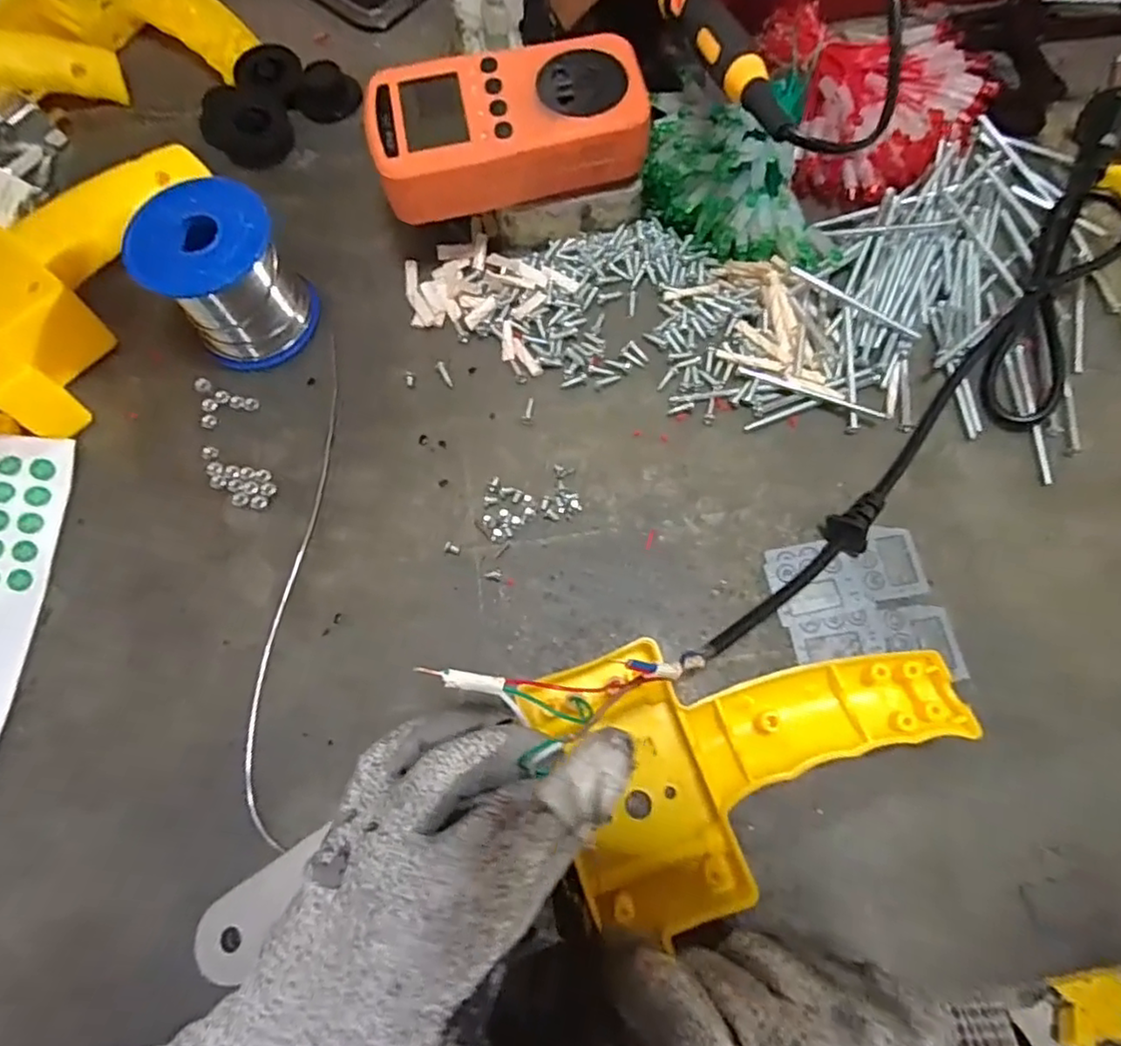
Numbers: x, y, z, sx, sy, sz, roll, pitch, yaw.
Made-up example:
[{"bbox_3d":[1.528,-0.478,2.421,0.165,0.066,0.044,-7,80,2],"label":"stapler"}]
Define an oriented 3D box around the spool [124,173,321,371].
[{"bbox_3d":[-0.159,-0.118,0.308,0.059,0.062,0.057,0,73,2],"label":"spool"}]

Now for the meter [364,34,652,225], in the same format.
[{"bbox_3d":[-0.025,-0.187,0.303,0.124,0.032,0.068,-16,72,-4],"label":"meter"}]

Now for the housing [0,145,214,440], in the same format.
[{"bbox_3d":[-0.270,-0.133,0.324,0.112,0.047,0.165,14,74,6],"label":"housing"}]

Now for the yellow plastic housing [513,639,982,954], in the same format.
[{"bbox_3d":[0.071,0.084,0.251,0.151,0.035,0.099,-22,74,-5],"label":"yellow plastic housing"}]

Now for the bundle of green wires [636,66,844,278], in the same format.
[{"bbox_3d":[0.090,-0.183,0.326,0.093,0.044,0.108,-7,73,-1],"label":"bundle of green wires"}]

